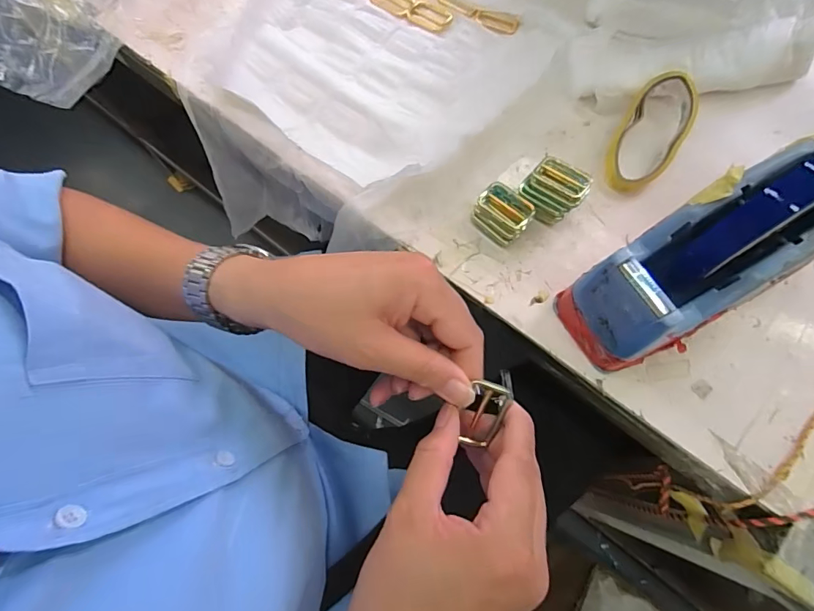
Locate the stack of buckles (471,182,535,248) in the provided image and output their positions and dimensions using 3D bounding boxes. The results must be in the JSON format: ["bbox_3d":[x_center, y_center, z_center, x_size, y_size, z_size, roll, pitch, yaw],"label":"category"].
[{"bbox_3d":[0.080,-0.077,0.375,0.045,0.023,0.036,36,77,13],"label":"stack of buckles"}]

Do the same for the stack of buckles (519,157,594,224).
[{"bbox_3d":[0.121,-0.093,0.370,0.047,0.040,0.034,35,77,13],"label":"stack of buckles"}]

